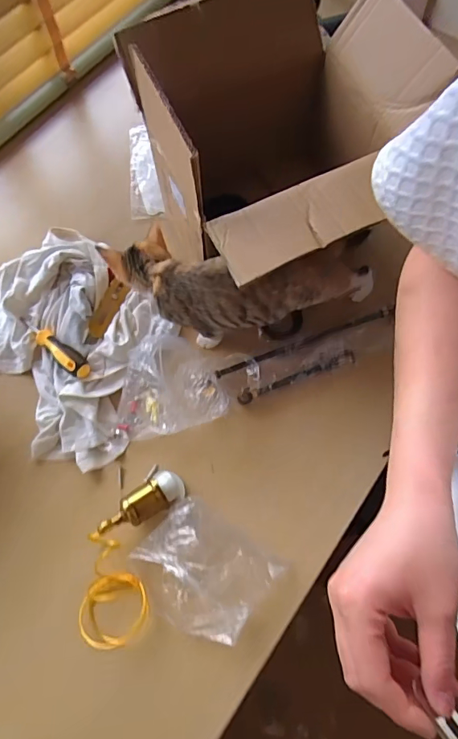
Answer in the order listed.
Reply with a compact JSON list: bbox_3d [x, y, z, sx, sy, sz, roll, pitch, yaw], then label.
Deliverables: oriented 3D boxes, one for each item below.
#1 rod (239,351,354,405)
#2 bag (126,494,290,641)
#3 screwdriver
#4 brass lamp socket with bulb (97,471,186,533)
[{"bbox_3d":[0.101,0.011,0.709,0.185,0.023,0.018,-20,69,-7],"label":"rod"},{"bbox_3d":[-0.033,0.254,0.597,0.157,0.046,0.133,35,73,14],"label":"bag"},{"bbox_3d":[-0.267,-0.041,0.712,0.148,0.024,0.031,38,74,14],"label":"screwdriver"},{"bbox_3d":[-0.115,0.183,0.634,0.116,0.044,0.042,-35,72,-12],"label":"brass lamp socket with bulb"}]

